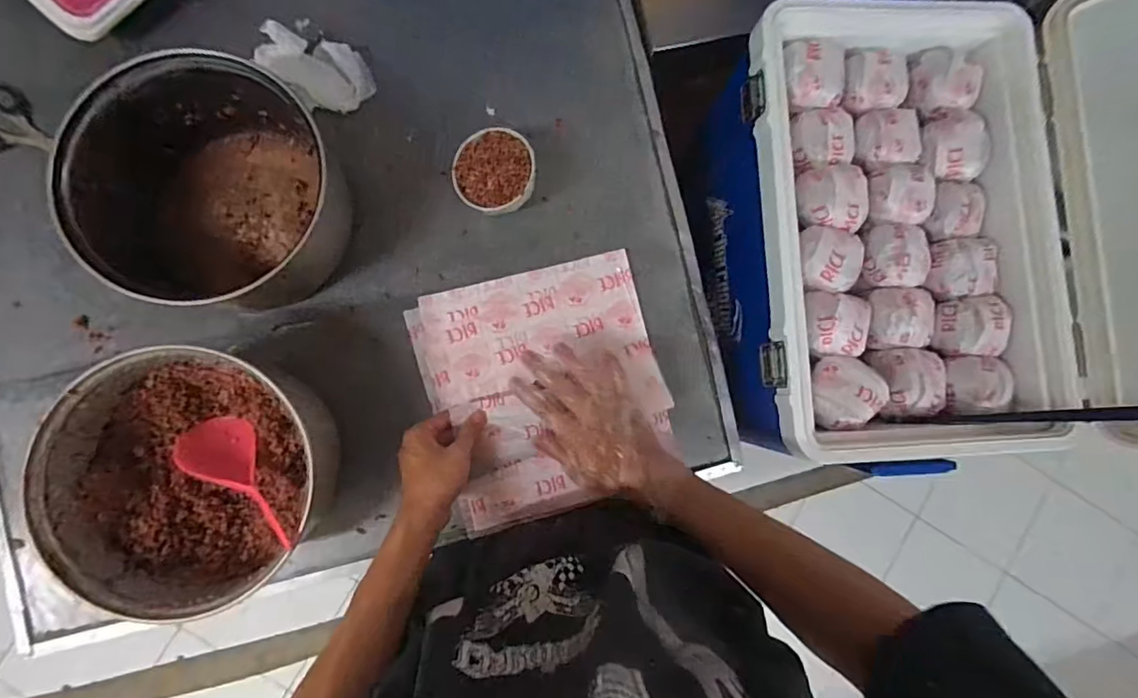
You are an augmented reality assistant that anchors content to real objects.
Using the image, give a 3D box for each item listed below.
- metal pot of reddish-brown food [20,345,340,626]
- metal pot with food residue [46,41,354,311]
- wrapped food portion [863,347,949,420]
[{"bbox_3d":[-0.349,0.124,0.525,0.221,0.121,0.223,0,87,-5],"label":"metal pot of reddish-brown food"},{"bbox_3d":[-0.349,-0.164,0.548,0.212,0.120,0.221,0,87,-5],"label":"metal pot with food residue"},{"bbox_3d":[0.387,0.038,0.613,0.073,0.042,0.078,-5,87,-5],"label":"wrapped food portion"}]

